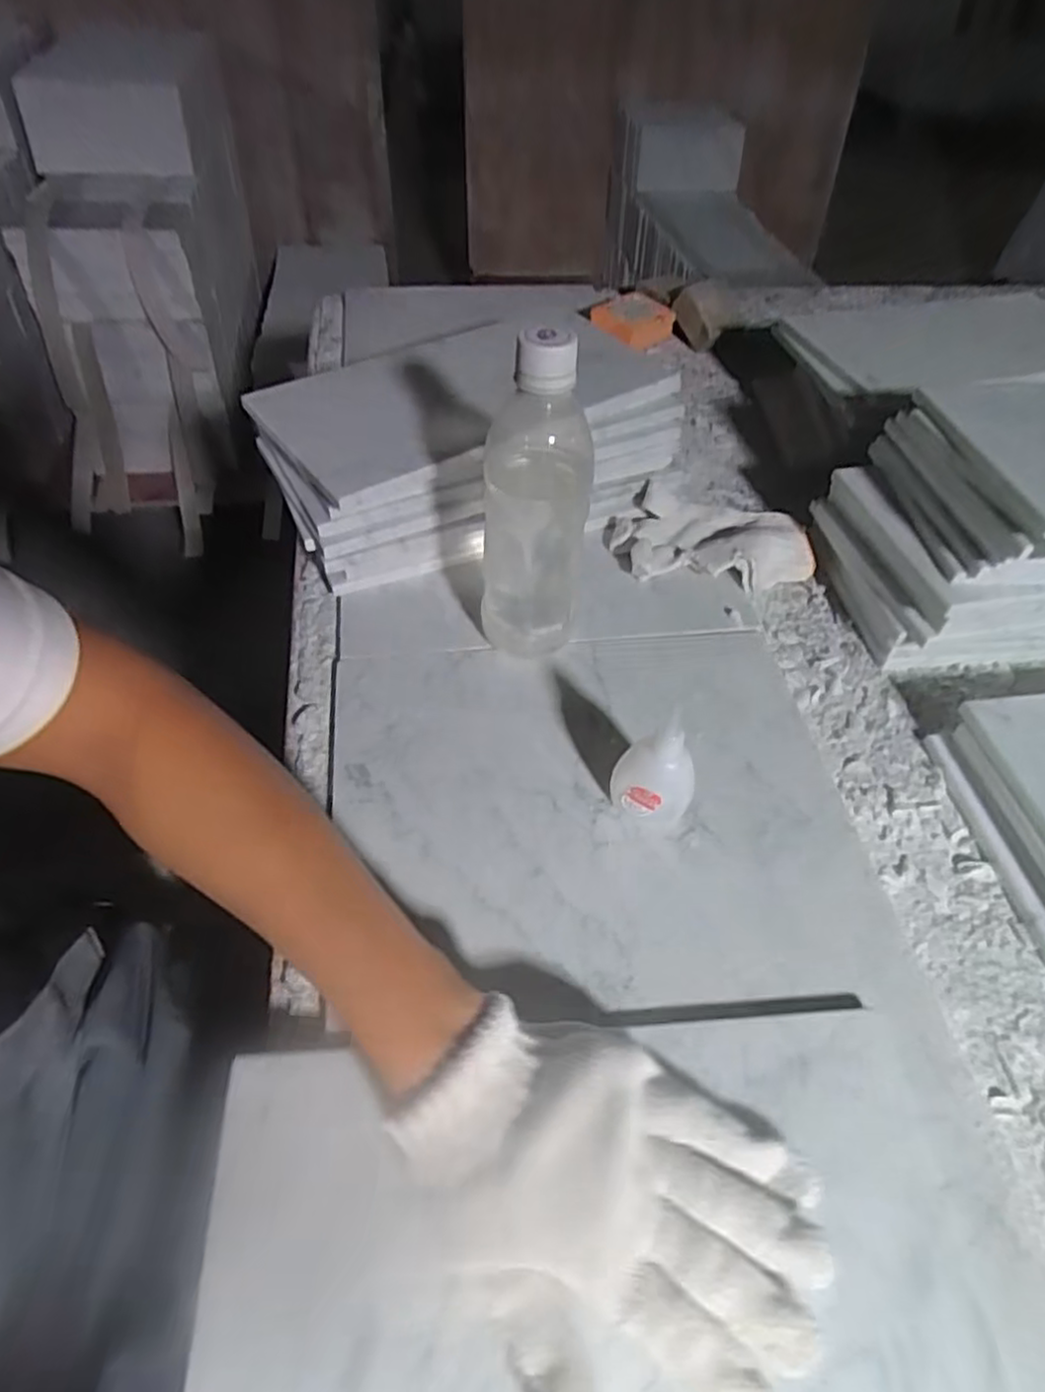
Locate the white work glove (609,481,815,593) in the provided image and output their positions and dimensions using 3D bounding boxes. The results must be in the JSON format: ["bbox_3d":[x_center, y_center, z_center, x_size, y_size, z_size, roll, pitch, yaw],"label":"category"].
[{"bbox_3d":[0.152,-0.126,0.574,0.155,0.029,0.094,9,50,2],"label":"white work glove"}]

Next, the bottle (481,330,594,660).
[{"bbox_3d":[0.008,-0.112,0.433,0.065,0.202,0.059,4,50,-3],"label":"bottle"}]

